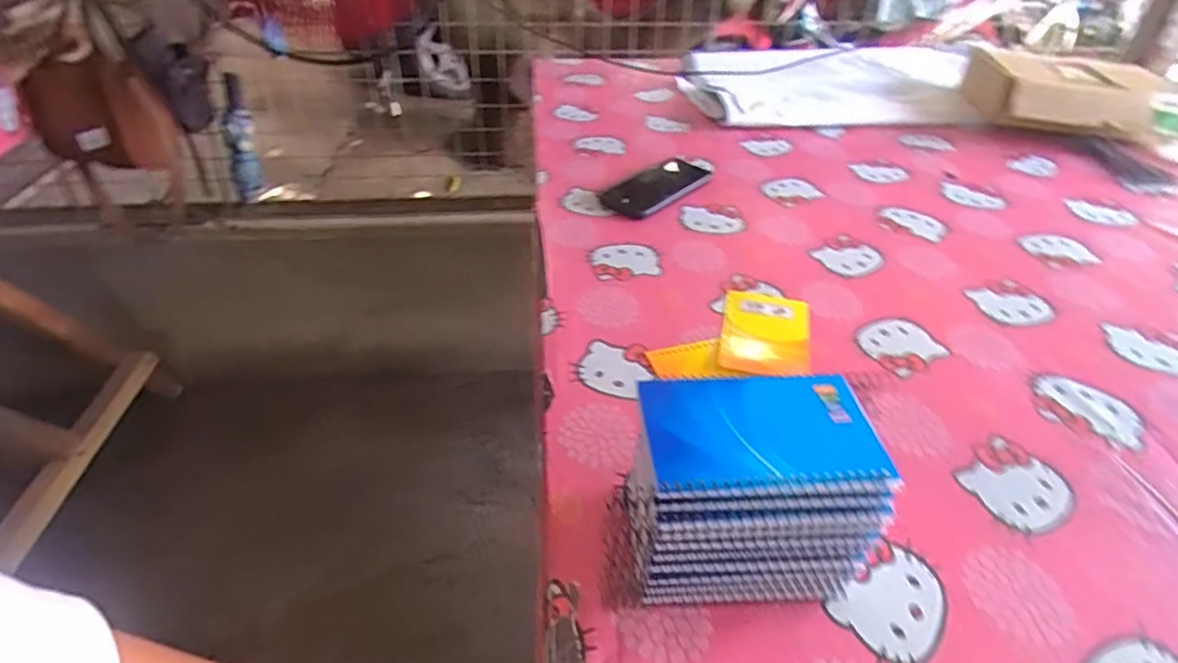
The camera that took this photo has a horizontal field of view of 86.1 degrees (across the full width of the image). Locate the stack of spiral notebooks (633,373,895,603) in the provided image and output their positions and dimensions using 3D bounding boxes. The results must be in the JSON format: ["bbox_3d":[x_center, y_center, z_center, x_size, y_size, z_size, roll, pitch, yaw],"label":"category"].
[{"bbox_3d":[0.094,0.097,0.388,0.138,0.126,0.082,1,38,-3],"label":"stack of spiral notebooks"}]

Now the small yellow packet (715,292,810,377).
[{"bbox_3d":[0.171,0.001,0.612,0.081,0.013,0.116,10,39,8],"label":"small yellow packet"}]

